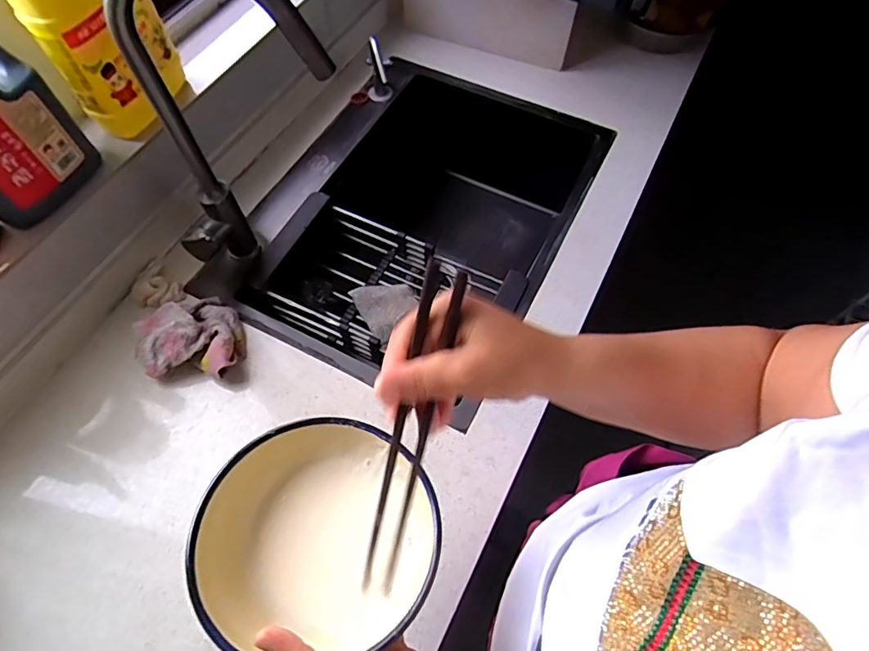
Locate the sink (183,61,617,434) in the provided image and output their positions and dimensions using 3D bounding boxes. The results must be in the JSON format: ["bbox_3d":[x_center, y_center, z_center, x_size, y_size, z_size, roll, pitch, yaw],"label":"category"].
[{"bbox_3d":[-0.033,-0.159,0.962,0.472,0.256,0.642,27,66,13],"label":"sink"}]

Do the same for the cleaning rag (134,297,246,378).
[{"bbox_3d":[-0.330,0.009,0.717,0.127,0.059,0.123,-1,63,0],"label":"cleaning rag"}]

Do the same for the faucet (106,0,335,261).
[{"bbox_3d":[-0.231,-0.209,0.631,0.239,0.455,0.074,-17,64,-8],"label":"faucet"}]

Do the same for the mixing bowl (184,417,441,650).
[{"bbox_3d":[-0.091,0.164,0.418,0.183,0.074,0.170,1,66,-3],"label":"mixing bowl"}]

